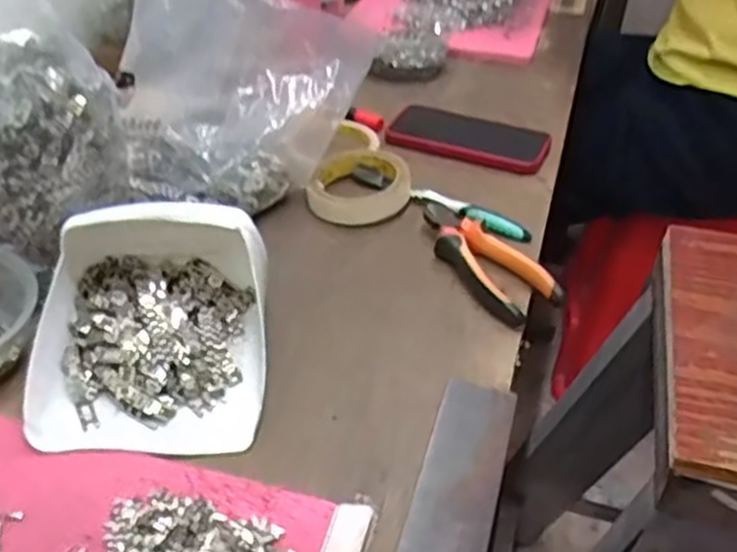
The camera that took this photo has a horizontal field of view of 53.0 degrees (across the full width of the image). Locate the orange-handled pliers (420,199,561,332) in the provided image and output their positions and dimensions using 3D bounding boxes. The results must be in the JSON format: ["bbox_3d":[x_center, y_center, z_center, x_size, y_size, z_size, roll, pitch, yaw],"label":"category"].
[{"bbox_3d":[0.093,-0.015,0.622,0.059,0.022,0.155,-20,45,-23],"label":"orange-handled pliers"}]

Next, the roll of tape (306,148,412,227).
[{"bbox_3d":[-0.010,-0.091,0.707,0.093,0.034,0.099,1,40,-1],"label":"roll of tape"}]

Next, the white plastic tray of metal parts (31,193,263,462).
[{"bbox_3d":[-0.149,0.024,0.516,0.150,0.088,0.179,-4,40,-6],"label":"white plastic tray of metal parts"}]

